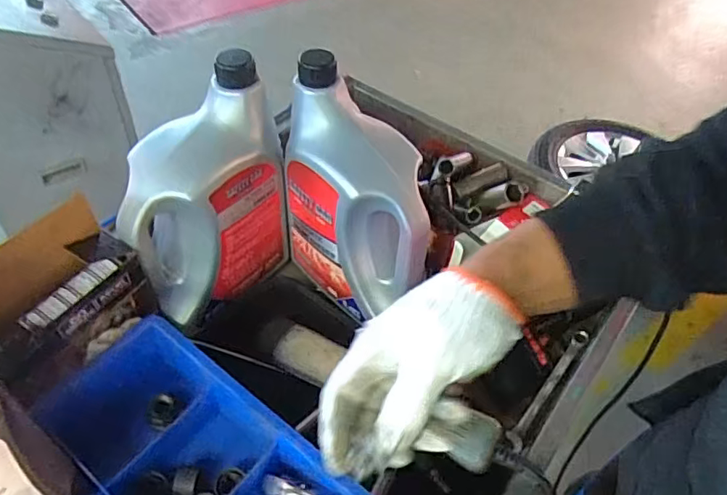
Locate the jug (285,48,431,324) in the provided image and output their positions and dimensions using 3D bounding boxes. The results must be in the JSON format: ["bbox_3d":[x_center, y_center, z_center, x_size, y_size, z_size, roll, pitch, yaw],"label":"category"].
[{"bbox_3d":[-0.003,-0.058,0.641,0.113,0.253,0.190,-32,58,-27],"label":"jug"}]

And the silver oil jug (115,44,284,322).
[{"bbox_3d":[-0.176,-0.058,0.617,0.197,0.254,0.108,-30,57,-26],"label":"silver oil jug"}]

